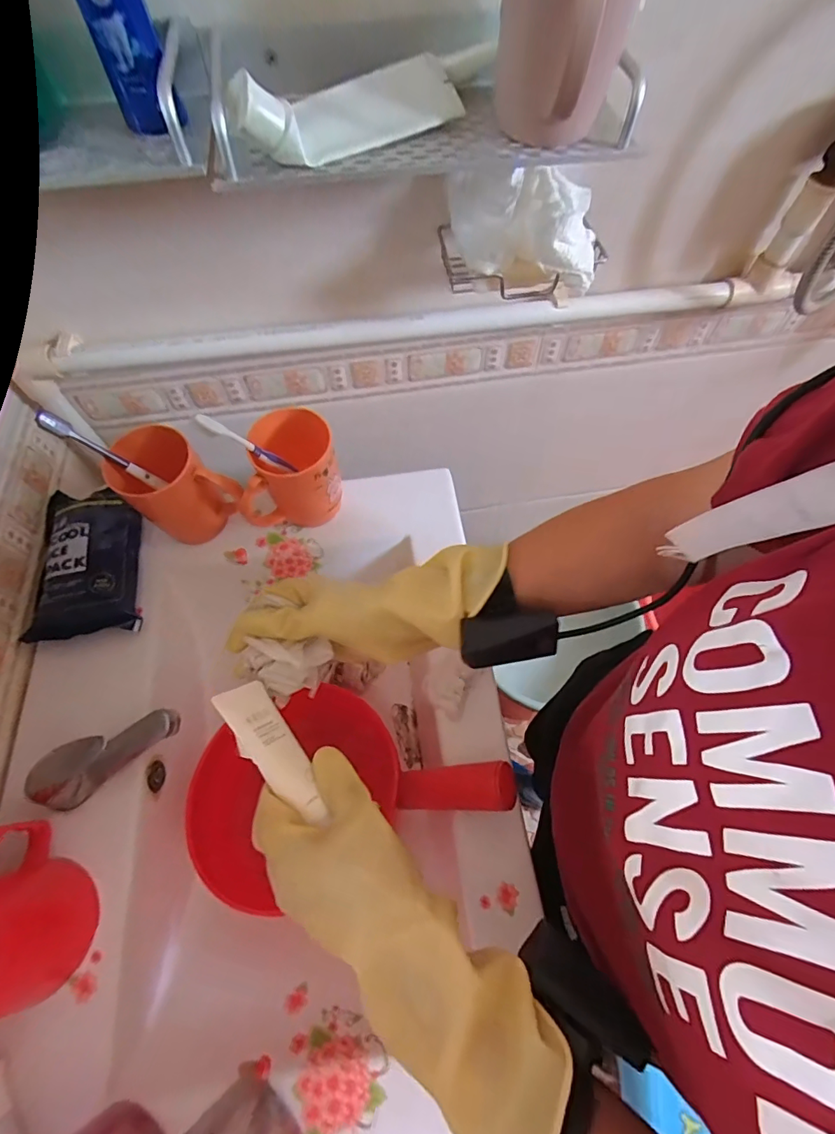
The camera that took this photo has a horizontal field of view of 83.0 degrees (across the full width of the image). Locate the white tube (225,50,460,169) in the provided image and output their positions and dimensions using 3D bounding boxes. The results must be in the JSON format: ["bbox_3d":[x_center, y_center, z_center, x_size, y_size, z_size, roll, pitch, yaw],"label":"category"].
[{"bbox_3d":[-0.046,-0.307,0.317,0.155,0.040,0.048,-26,65,-12],"label":"white tube"}]

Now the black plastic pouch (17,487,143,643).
[{"bbox_3d":[-0.353,-0.015,0.503,0.103,0.030,0.182,-11,63,-5],"label":"black plastic pouch"}]

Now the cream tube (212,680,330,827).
[{"bbox_3d":[-0.106,0.135,0.342,0.109,0.024,0.039,46,32,22],"label":"cream tube"}]

